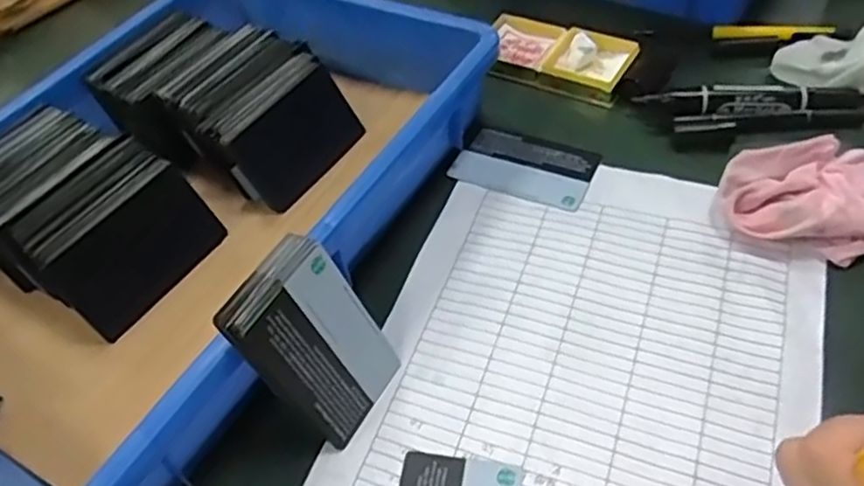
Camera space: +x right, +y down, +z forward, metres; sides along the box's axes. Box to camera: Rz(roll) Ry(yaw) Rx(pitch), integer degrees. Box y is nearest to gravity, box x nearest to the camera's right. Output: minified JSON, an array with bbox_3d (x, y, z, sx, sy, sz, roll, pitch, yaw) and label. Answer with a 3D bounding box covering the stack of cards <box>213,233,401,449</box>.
[{"bbox_3d":[-0.052,0.047,0.313,0.014,0.089,0.057,5,47,41],"label":"stack of cards"}]

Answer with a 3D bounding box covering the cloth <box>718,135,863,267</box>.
[{"bbox_3d":[0.233,-0.026,0.379,0.138,0.027,0.067,-8,50,-1],"label":"cloth"}]

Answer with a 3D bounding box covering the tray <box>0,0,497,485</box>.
[{"bbox_3d":[-0.152,-0.028,0.401,0.247,0.059,0.358,22,56,22],"label":"tray"}]

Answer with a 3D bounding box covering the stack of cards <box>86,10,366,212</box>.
[{"bbox_3d":[-0.131,-0.092,0.455,0.160,0.050,0.102,20,55,21],"label":"stack of cards"}]

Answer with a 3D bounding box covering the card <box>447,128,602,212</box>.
[{"bbox_3d":[0.058,-0.050,0.434,0.084,0.004,0.050,18,54,20],"label":"card"}]

